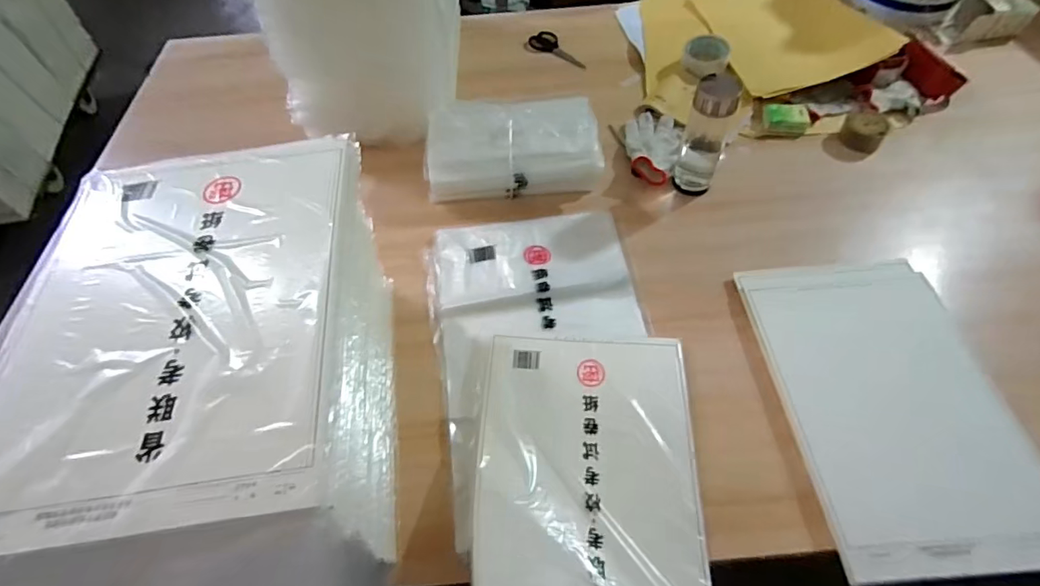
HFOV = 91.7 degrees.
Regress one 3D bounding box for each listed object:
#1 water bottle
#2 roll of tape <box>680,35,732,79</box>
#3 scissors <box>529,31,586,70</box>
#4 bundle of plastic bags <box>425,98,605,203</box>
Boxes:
[{"bbox_3d":[0.299,-0.248,0.814,0.065,0.202,0.060,23,60,18],"label":"water bottle"},{"bbox_3d":[0.381,-0.483,1.033,0.093,0.036,0.105,12,57,11],"label":"roll of tape"},{"bbox_3d":[0.088,-0.544,1.135,0.056,0.013,0.160,-34,61,-19],"label":"scissors"},{"bbox_3d":[-0.013,-0.258,0.882,0.295,0.105,0.172,-4,55,1],"label":"bundle of plastic bags"}]

